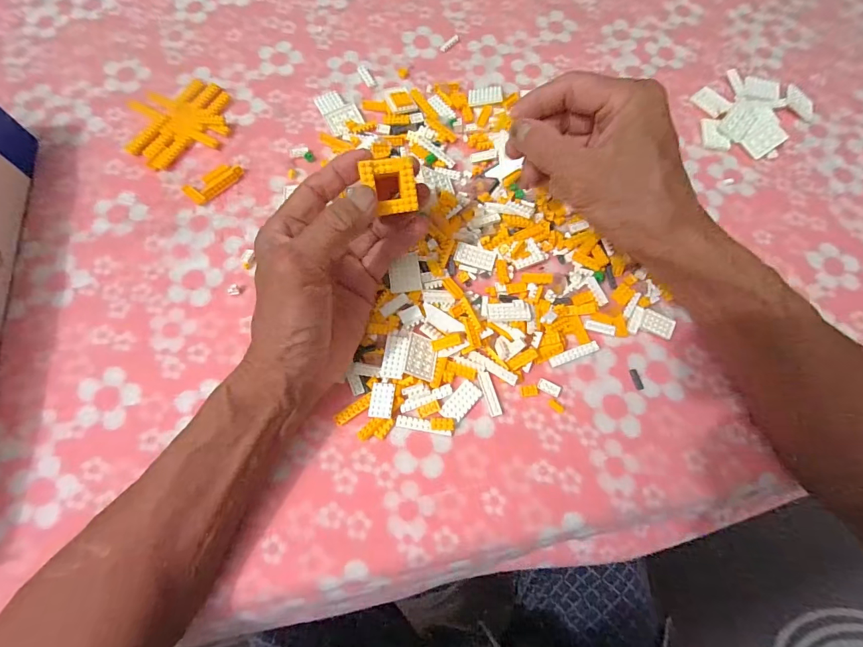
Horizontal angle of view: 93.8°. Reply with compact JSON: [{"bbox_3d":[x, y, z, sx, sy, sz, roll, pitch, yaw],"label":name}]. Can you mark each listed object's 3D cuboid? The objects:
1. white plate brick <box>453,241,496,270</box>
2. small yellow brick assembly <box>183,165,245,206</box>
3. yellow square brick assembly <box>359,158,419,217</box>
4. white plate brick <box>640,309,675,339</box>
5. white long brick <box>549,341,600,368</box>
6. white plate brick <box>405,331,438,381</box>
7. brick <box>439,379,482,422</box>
[{"bbox_3d":[0.035,-0.054,0.324,0.032,0.005,0.017,15,71,4],"label":"white plate brick"},{"bbox_3d":[-0.187,-0.122,0.346,0.025,0.006,0.048,42,75,12],"label":"small yellow brick assembly"},{"bbox_3d":[-0.024,-0.083,0.244,0.030,0.006,0.031,-6,102,-5],"label":"yellow square brick assembly"},{"bbox_3d":[0.175,0.000,0.312,0.024,0.004,0.018,25,72,7],"label":"white plate brick"},{"bbox_3d":[0.108,0.023,0.305,0.040,0.004,0.008,-19,72,-8],"label":"white long brick"},{"bbox_3d":[-0.007,0.024,0.295,0.022,0.004,0.032,20,59,-18],"label":"white plate brick"},{"bbox_3d":[0.021,0.056,0.288,0.016,0.004,0.031,41,75,12],"label":"brick"}]

